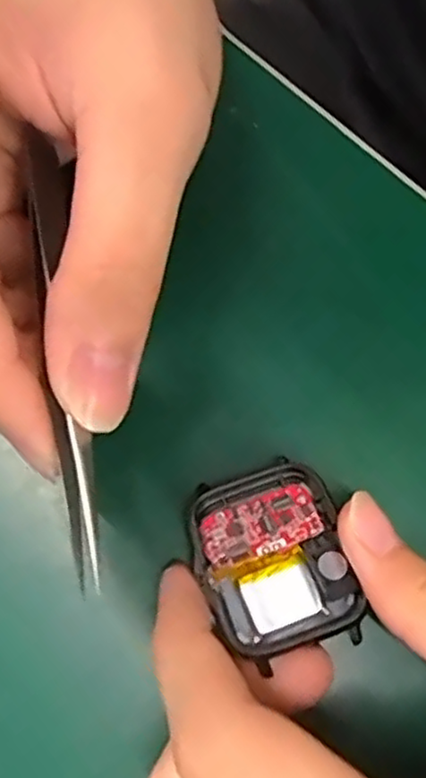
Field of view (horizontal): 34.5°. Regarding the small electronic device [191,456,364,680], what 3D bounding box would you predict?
[{"bbox_3d":[0.014,0.042,0.174,0.036,0.011,0.044,-17,63,-2],"label":"small electronic device"}]

